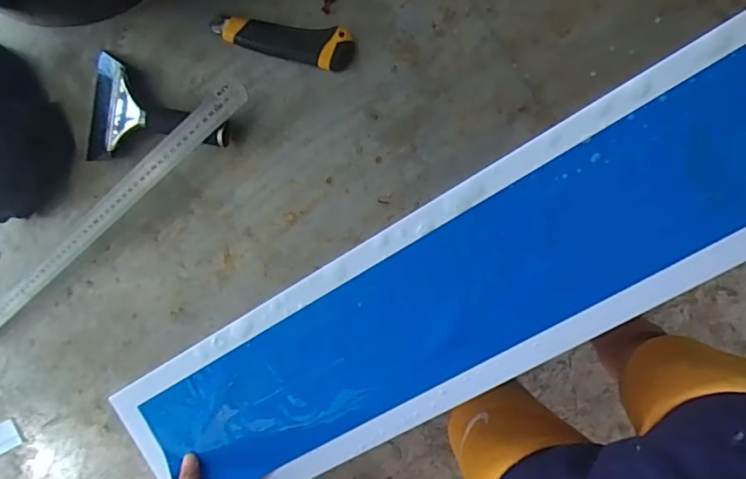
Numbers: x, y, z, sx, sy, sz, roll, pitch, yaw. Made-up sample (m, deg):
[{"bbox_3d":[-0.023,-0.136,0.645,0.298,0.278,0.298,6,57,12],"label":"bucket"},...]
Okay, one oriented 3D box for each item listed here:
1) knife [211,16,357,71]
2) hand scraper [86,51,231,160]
[{"bbox_3d":[-0.098,-0.206,0.536,0.155,0.021,0.040,10,99,9],"label":"knife"},{"bbox_3d":[-0.243,-0.136,0.569,0.176,0.028,0.115,12,100,8],"label":"hand scraper"}]

